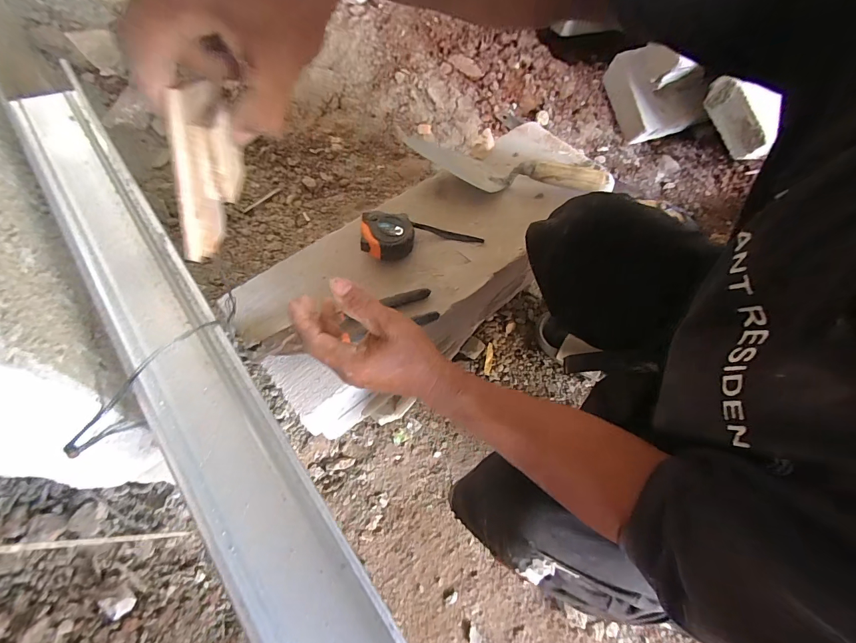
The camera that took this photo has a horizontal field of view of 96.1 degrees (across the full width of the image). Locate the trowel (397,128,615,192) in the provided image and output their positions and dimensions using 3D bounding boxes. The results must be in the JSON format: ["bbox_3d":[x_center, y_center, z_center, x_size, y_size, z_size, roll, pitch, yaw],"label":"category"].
[{"bbox_3d":[0.126,-0.226,0.581,0.316,0.051,0.068,11,63,1],"label":"trowel"}]

